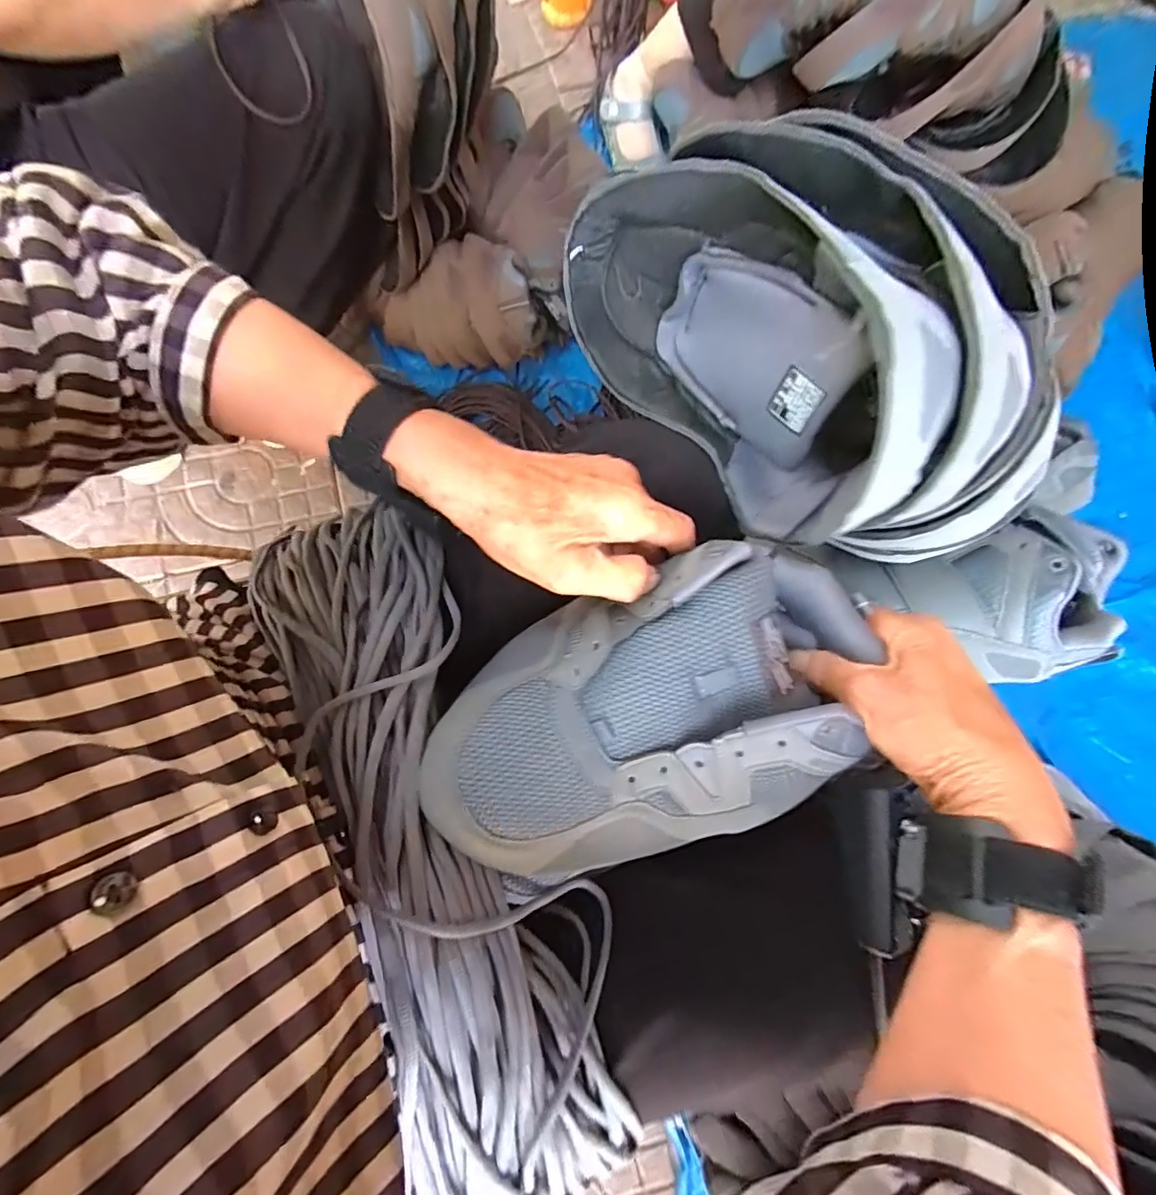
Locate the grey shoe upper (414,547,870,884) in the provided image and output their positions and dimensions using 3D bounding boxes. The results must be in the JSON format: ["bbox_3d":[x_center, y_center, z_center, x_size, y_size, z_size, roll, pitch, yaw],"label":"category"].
[{"bbox_3d":[0.036,0.061,0.261,0.222,0.067,0.136,-15,76,-6],"label":"grey shoe upper"}]

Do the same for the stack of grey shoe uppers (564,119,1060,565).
[{"bbox_3d":[0.115,-0.148,0.288,0.128,0.131,0.266,-36,79,-10],"label":"stack of grey shoe uppers"}]

